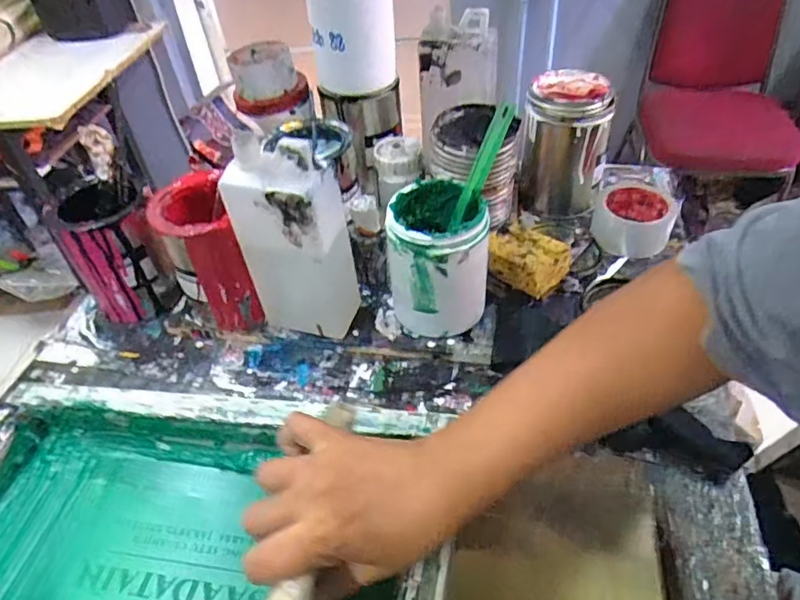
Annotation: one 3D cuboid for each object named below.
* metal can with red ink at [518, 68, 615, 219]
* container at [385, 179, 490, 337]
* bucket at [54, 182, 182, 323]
[{"bbox_3d":[0.220,-0.207,0.744,0.104,0.159,0.104,5,45,11],"label":"metal can with red ink"},{"bbox_3d":[0.041,-0.036,0.582,0.095,0.154,0.096,0,45,6],"label":"container"},{"bbox_3d":[-0.332,-0.057,0.651,0.096,0.148,0.107,-30,49,-23],"label":"bucket"}]

